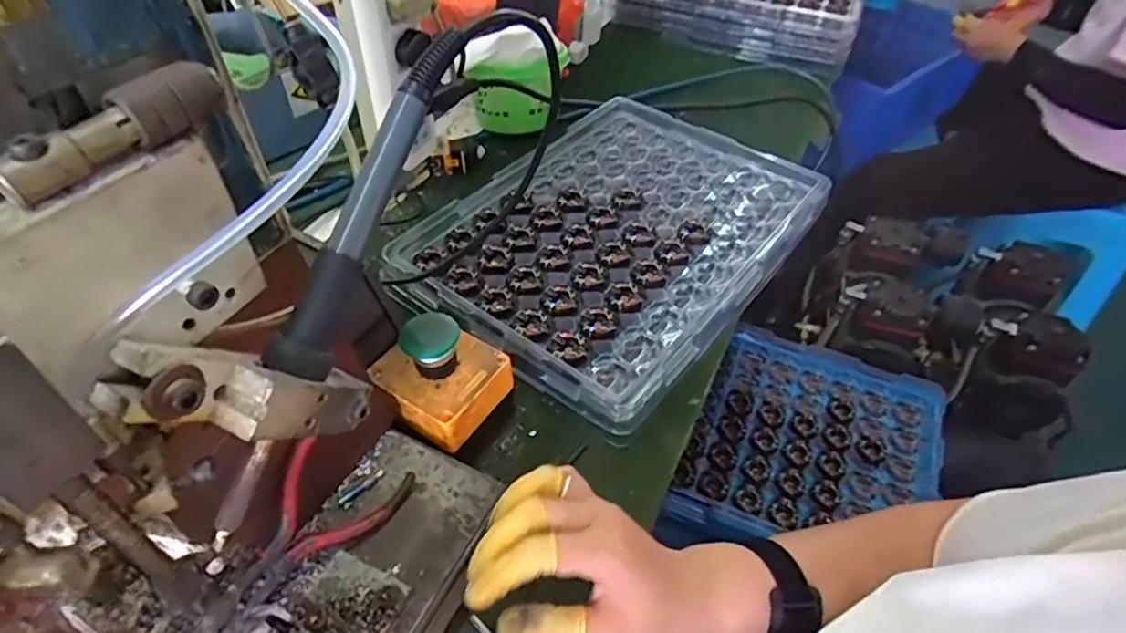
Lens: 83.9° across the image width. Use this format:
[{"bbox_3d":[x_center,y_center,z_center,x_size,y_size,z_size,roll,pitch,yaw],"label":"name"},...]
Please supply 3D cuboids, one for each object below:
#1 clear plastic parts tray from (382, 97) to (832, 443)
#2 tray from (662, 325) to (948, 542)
[{"bbox_3d":[0.049,-0.089,0.607,0.296,0.033,0.383,31,52,23],"label":"clear plastic parts tray"},{"bbox_3d":[0.283,0.147,0.721,0.268,0.038,0.277,21,49,15],"label":"tray"}]

